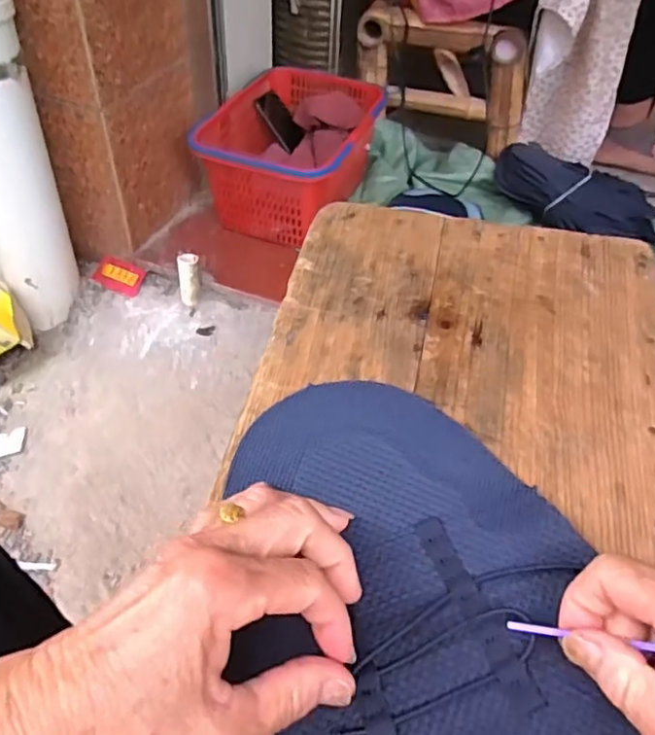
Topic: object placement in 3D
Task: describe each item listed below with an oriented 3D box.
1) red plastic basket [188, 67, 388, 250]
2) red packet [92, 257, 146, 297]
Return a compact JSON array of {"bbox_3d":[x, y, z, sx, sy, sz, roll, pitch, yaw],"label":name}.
[{"bbox_3d":[-0.049,-0.403,1.110,0.248,0.160,0.402,17,48,12],"label":"red plastic basket"},{"bbox_3d":[-0.347,-0.152,1.033,0.088,0.009,0.053,20,84,14],"label":"red packet"}]

